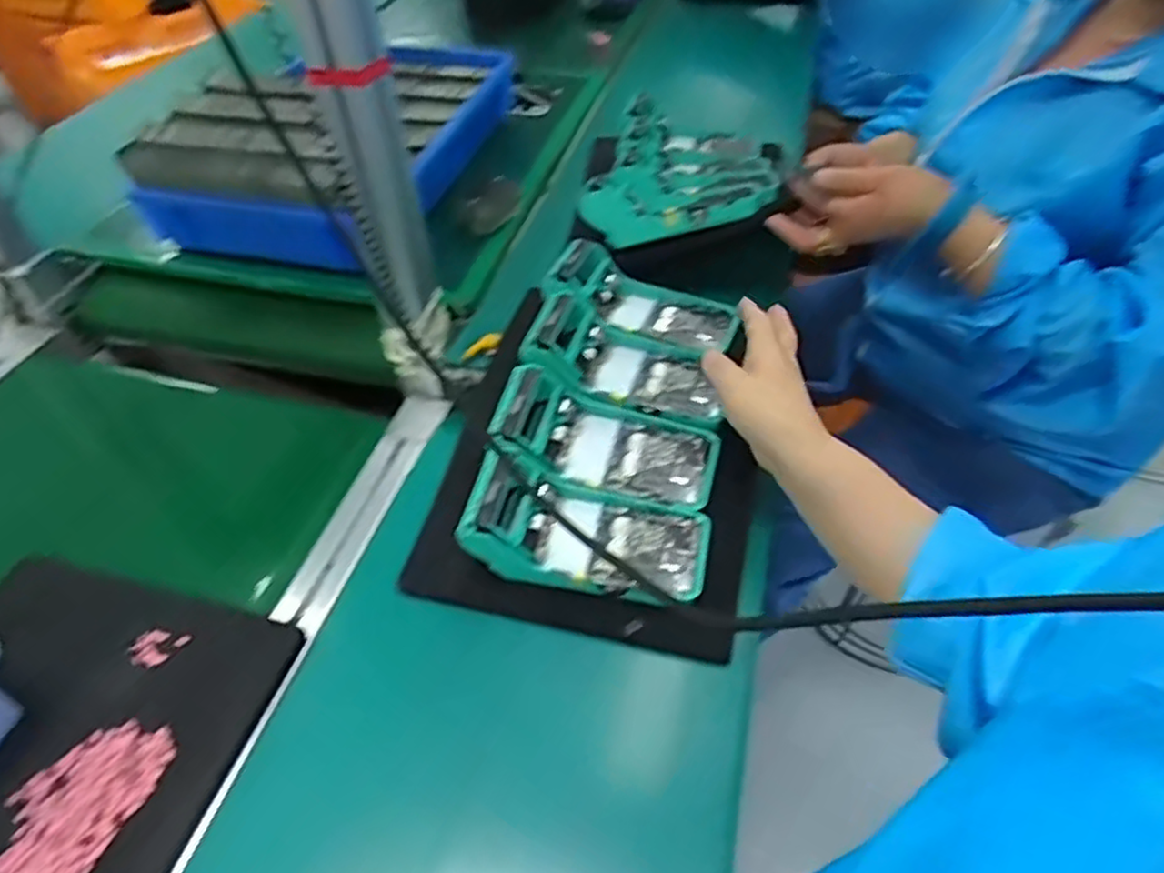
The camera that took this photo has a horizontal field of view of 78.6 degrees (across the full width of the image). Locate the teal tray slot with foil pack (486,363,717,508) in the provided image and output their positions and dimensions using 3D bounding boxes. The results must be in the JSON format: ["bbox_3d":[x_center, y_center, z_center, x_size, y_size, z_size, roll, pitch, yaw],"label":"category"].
[{"bbox_3d":[0.017,0.008,0.579,0.174,0.055,0.078,20,49,-1],"label":"teal tray slot with foil pack"}]

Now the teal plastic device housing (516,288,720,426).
[{"bbox_3d":[0.040,-0.068,0.610,0.172,0.059,0.083,9,48,11],"label":"teal plastic device housing"}]

